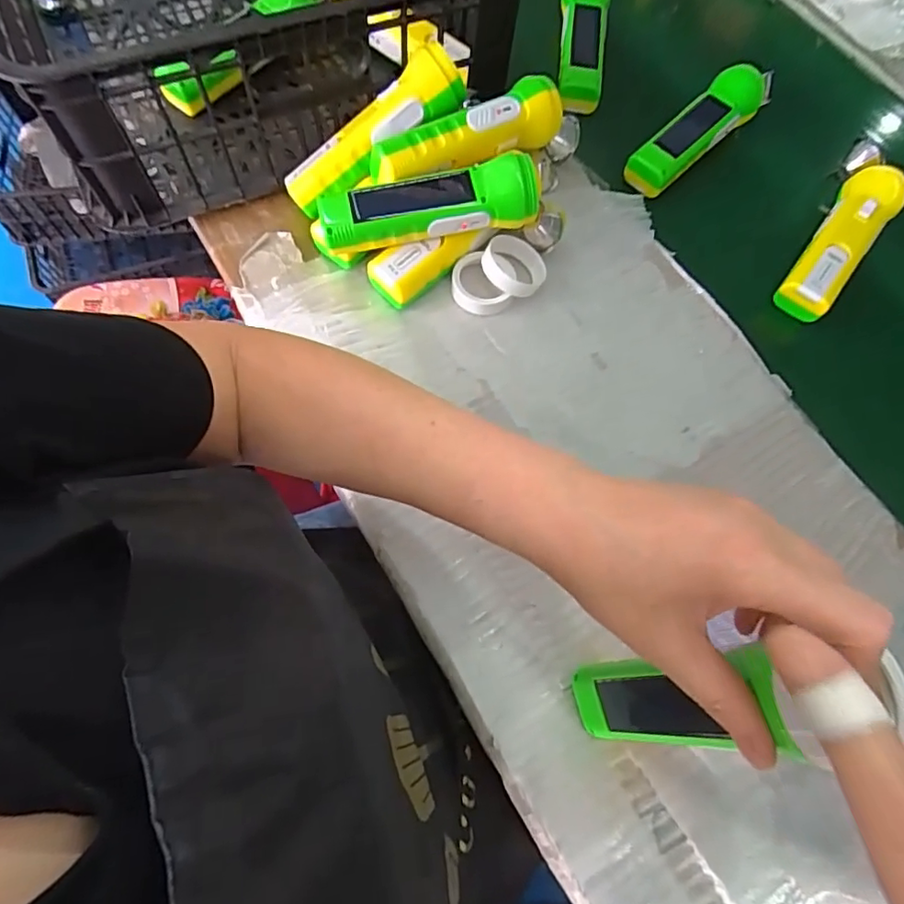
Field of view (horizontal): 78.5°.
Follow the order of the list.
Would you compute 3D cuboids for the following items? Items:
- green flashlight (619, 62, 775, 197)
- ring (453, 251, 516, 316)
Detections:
[{"bbox_3d":[0.222,-0.292,0.493,0.154,0.041,0.040,-40,75,-13],"label":"green flashlight"},{"bbox_3d":[0.026,-0.141,0.453,0.048,0.018,0.053,13,71,5],"label":"ring"}]

